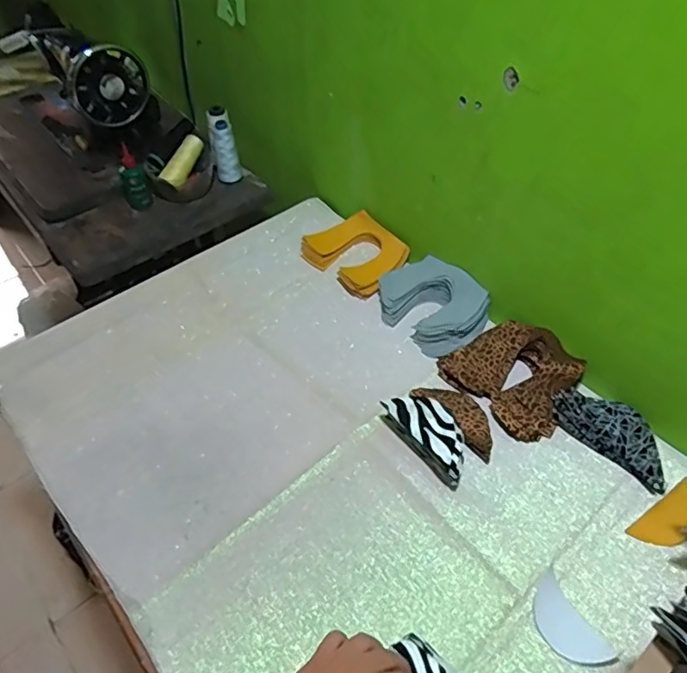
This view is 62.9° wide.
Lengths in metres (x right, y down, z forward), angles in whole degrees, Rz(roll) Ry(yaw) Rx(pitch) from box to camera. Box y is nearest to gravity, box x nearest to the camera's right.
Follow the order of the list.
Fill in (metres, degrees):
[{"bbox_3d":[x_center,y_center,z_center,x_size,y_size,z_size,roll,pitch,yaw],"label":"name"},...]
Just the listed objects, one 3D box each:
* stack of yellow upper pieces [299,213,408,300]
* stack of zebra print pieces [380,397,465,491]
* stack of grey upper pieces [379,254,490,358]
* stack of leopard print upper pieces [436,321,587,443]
[{"bbox_3d":[0.018,-0.141,0.925,0.134,0.039,0.170,-35,57,-26],"label":"stack of yellow upper pieces"},{"bbox_3d":[0.104,0.118,0.680,0.054,0.053,0.127,-28,54,-22],"label":"stack of zebra print pieces"},{"bbox_3d":[0.130,-0.049,0.832,0.121,0.051,0.166,-34,56,-26],"label":"stack of grey upper pieces"},{"bbox_3d":[0.228,0.046,0.745,0.136,0.054,0.164,-32,55,-25],"label":"stack of leopard print upper pieces"}]

